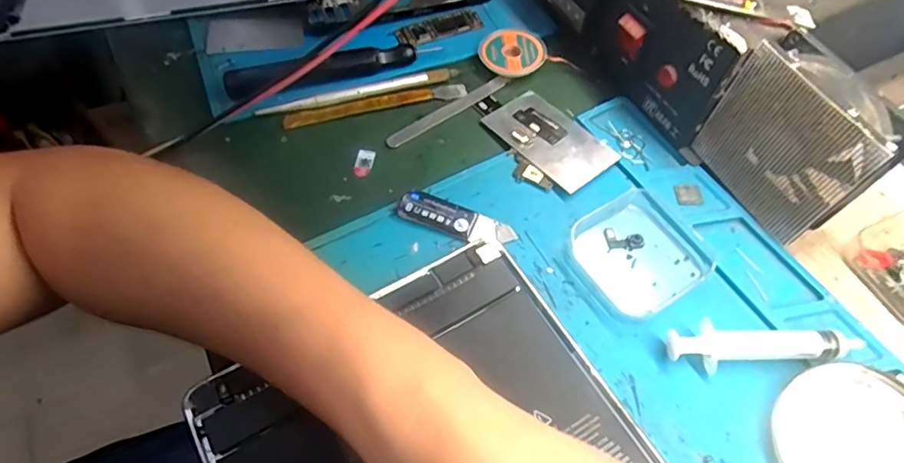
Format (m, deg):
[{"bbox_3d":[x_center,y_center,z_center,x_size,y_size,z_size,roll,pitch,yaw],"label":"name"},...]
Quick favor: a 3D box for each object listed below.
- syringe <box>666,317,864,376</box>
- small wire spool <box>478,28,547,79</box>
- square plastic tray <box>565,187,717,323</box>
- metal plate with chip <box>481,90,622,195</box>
[{"bbox_3d":[0.151,0.055,0.265,0.091,0.015,0.021,-1,58,-2],"label":"syringe"},{"bbox_3d":[0.041,-0.122,0.371,0.043,0.013,0.043,0,58,-1],"label":"small wire spool"},{"bbox_3d":[0.100,0.011,0.293,0.063,0.014,0.061,-27,62,-16],"label":"square plastic tray"},{"bbox_3d":[0.061,-0.059,0.338,0.046,0.004,0.078,-33,64,-19],"label":"metal plate with chip"}]

